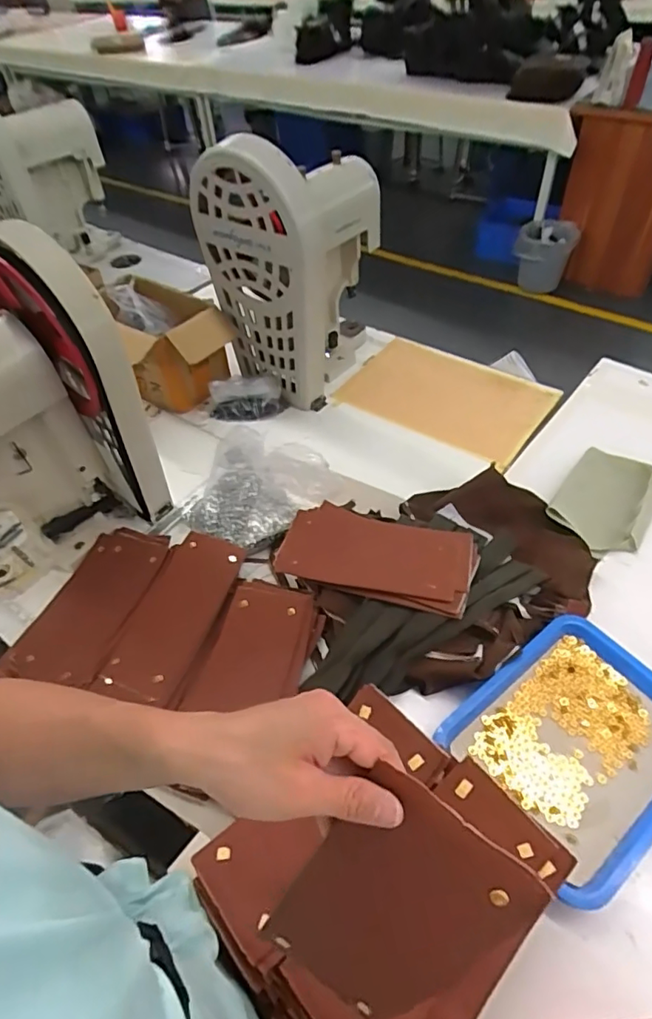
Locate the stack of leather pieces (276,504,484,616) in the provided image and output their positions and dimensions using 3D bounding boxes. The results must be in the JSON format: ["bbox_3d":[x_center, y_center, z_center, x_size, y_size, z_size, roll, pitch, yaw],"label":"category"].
[{"bbox_3d":[0.073,0.062,0.792,0.278,0.028,0.134,13,57,15],"label":"stack of leather pieces"}]

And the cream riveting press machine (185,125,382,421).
[{"bbox_3d":[-0.056,-0.505,1.089,0.242,0.426,0.305,25,56,24],"label":"cream riveting press machine"}]

